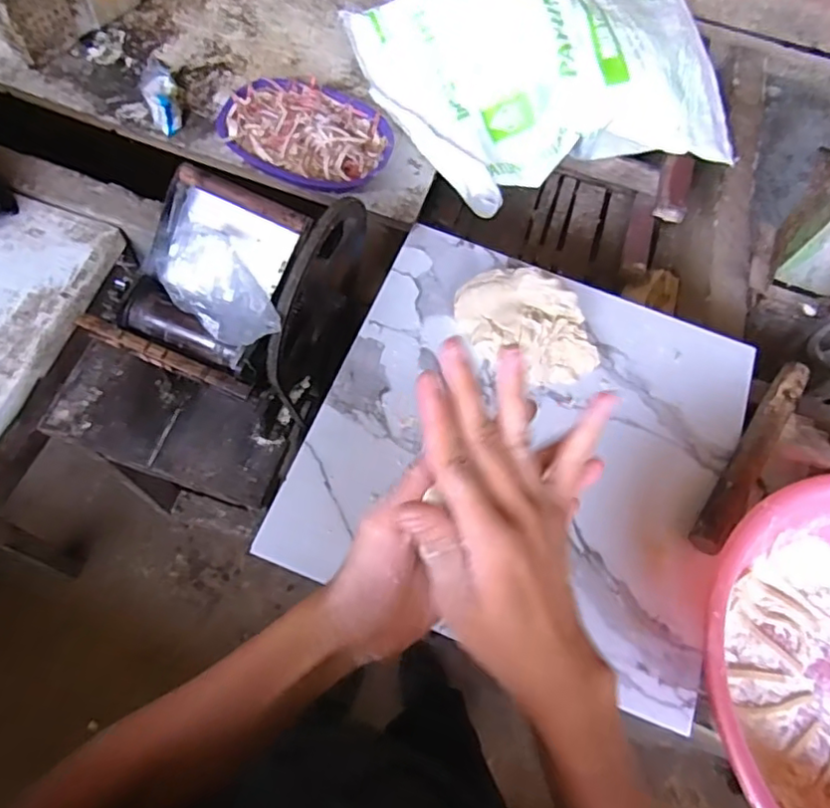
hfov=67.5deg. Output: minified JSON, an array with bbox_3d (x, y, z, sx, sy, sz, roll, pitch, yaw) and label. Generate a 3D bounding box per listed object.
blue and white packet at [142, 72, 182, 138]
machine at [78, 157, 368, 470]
[{"bbox_3d":[-0.467,-0.563,1.141,0.058,0.045,0.134,-13,83,-8],"label":"blue and white packet"},{"bbox_3d":[-0.230,-0.141,0.842,0.232,0.330,0.291,25,66,3],"label":"machine"}]

